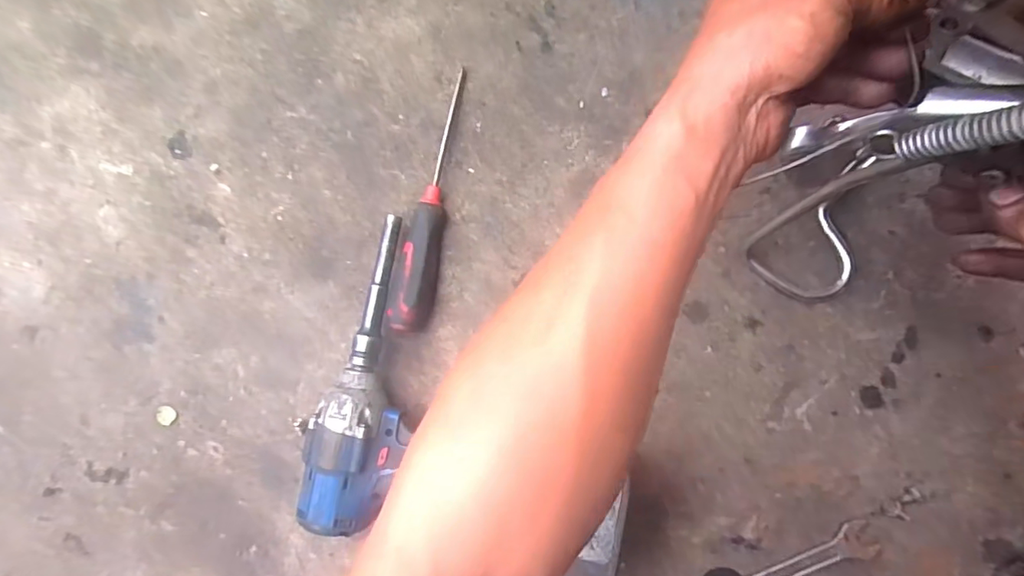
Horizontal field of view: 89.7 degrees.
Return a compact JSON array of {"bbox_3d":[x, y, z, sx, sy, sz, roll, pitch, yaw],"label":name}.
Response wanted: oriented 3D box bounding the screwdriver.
[{"bbox_3d":[-0.073,-0.076,0.435,0.033,0.031,0.223,7,88,7],"label":"screwdriver"}]

